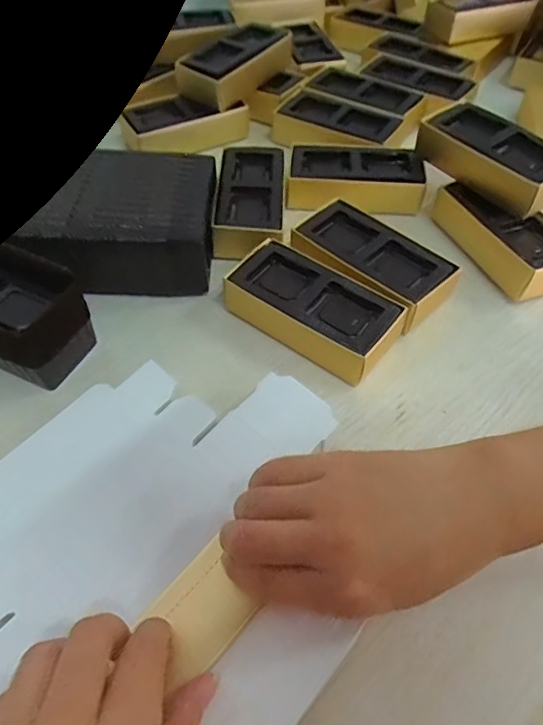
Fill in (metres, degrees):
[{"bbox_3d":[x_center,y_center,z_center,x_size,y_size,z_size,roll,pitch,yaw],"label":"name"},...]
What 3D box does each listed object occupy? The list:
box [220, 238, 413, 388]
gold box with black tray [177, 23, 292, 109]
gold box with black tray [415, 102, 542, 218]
[{"bbox_3d":[0.028,-0.036,0.354,0.118,0.033,0.057,30,57,21],"label":"box"},{"bbox_3d":[-0.035,-0.291,0.506,0.062,0.039,0.121,37,60,24],"label":"gold box with black tray"},{"bbox_3d":[0.178,-0.161,0.410,0.050,0.041,0.120,-30,58,-22],"label":"gold box with black tray"}]

